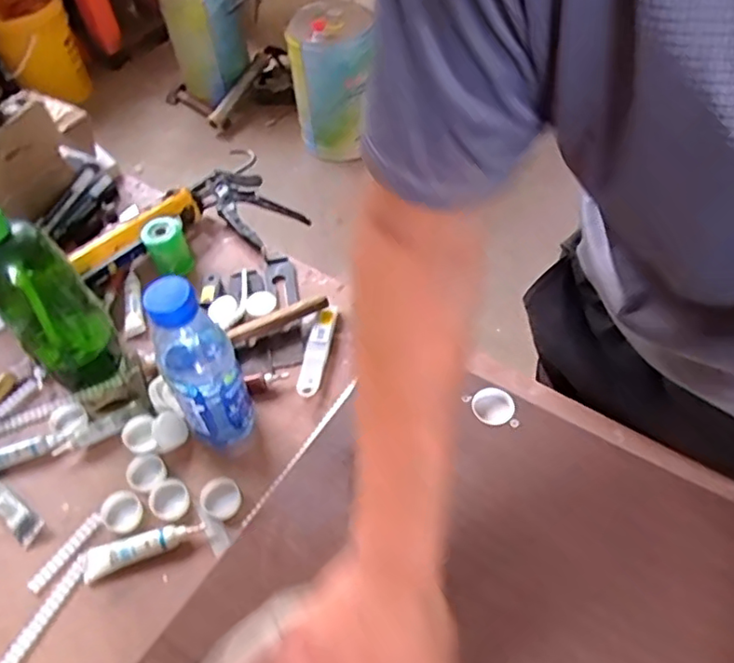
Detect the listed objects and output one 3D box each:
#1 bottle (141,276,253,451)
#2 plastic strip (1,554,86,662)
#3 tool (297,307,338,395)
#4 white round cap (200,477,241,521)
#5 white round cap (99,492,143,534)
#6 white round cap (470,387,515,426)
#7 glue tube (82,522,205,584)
[{"bbox_3d":[-0.151,0.036,0.557,0.066,0.200,0.063,-21,54,-12],"label":"bottle"},{"bbox_3d":[-0.293,0.262,0.522,0.014,0.007,0.141,20,57,17],"label":"plastic strip"},{"bbox_3d":[-0.056,0.020,0.684,0.025,0.010,0.116,5,53,8],"label":"tool"},{"bbox_3d":[-0.142,0.162,0.587,0.037,0.011,0.037,-2,53,2],"label":"white round cap"},{"bbox_3d":[-0.237,0.175,0.583,0.036,0.009,0.041,-34,58,-21],"label":"white round cap"},{"bbox_3d":[0.113,0.068,0.543,0.035,0.010,0.034,-4,53,0],"label":"white round cap"},{"bbox_3d":[-0.209,0.197,0.558,0.110,0.014,0.027,-19,54,-11],"label":"glue tube"}]

